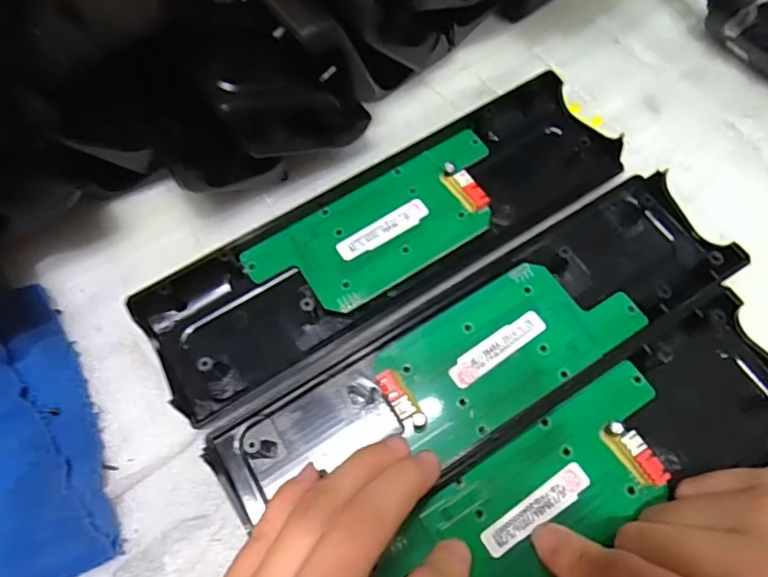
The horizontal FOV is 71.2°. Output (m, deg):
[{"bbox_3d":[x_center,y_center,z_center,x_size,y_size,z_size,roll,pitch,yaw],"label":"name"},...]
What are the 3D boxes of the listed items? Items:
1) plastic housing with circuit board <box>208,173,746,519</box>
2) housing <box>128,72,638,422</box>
[{"bbox_3d":[0.044,0.025,0.238,0.243,0.024,0.075,-26,70,-8],"label":"plastic housing with circuit board"},{"bbox_3d":[0.004,-0.029,0.265,0.245,0.013,0.069,-30,71,-12],"label":"housing"}]

